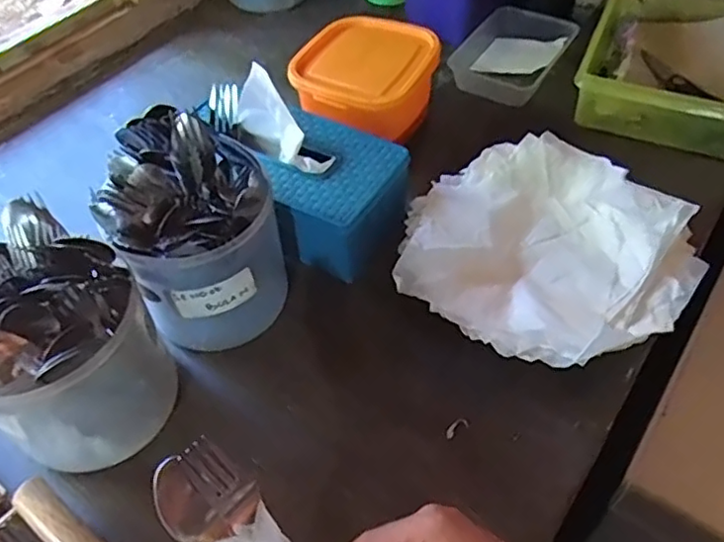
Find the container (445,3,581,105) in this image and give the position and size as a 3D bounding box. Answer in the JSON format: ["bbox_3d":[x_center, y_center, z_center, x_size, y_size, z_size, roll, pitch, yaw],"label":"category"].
[{"bbox_3d":[0.195,-0.287,0.814,0.119,0.050,0.157,27,56,22],"label":"container"}]

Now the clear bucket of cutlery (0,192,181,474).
[{"bbox_3d":[-0.232,0.059,0.479,0.150,0.169,0.121,33,59,26],"label":"clear bucket of cutlery"}]

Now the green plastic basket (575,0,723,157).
[{"bbox_3d":[0.391,-0.240,0.746,0.229,0.098,0.241,20,53,17],"label":"green plastic basket"}]

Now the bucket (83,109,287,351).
[{"bbox_3d":[-0.139,-0.019,0.527,0.125,0.183,0.136,-2,50,2],"label":"bucket"}]

